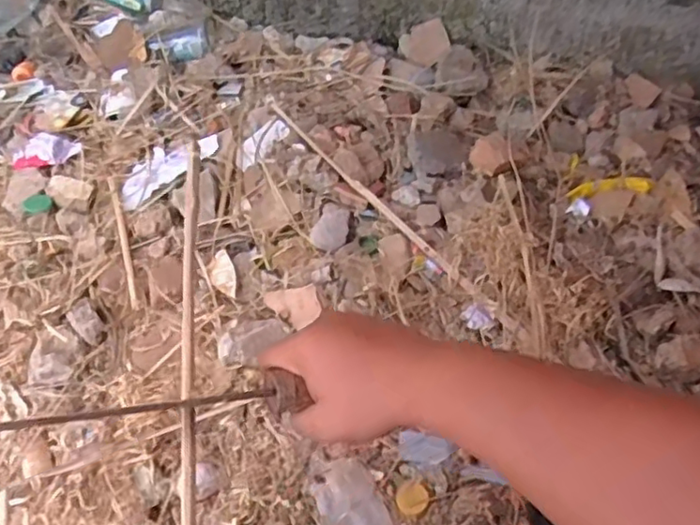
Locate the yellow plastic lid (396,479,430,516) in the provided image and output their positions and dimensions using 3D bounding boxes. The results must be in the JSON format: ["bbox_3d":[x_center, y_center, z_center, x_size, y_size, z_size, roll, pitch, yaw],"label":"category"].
[{"bbox_3d":[0.076,0.286,0.760,0.038,0.009,0.037,-1,53,1],"label":"yellow plastic lid"}]

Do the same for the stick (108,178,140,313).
[{"bbox_3d":[-0.348,-0.039,0.957,0.014,0.004,0.264,-18,56,-10],"label":"stick"}]

